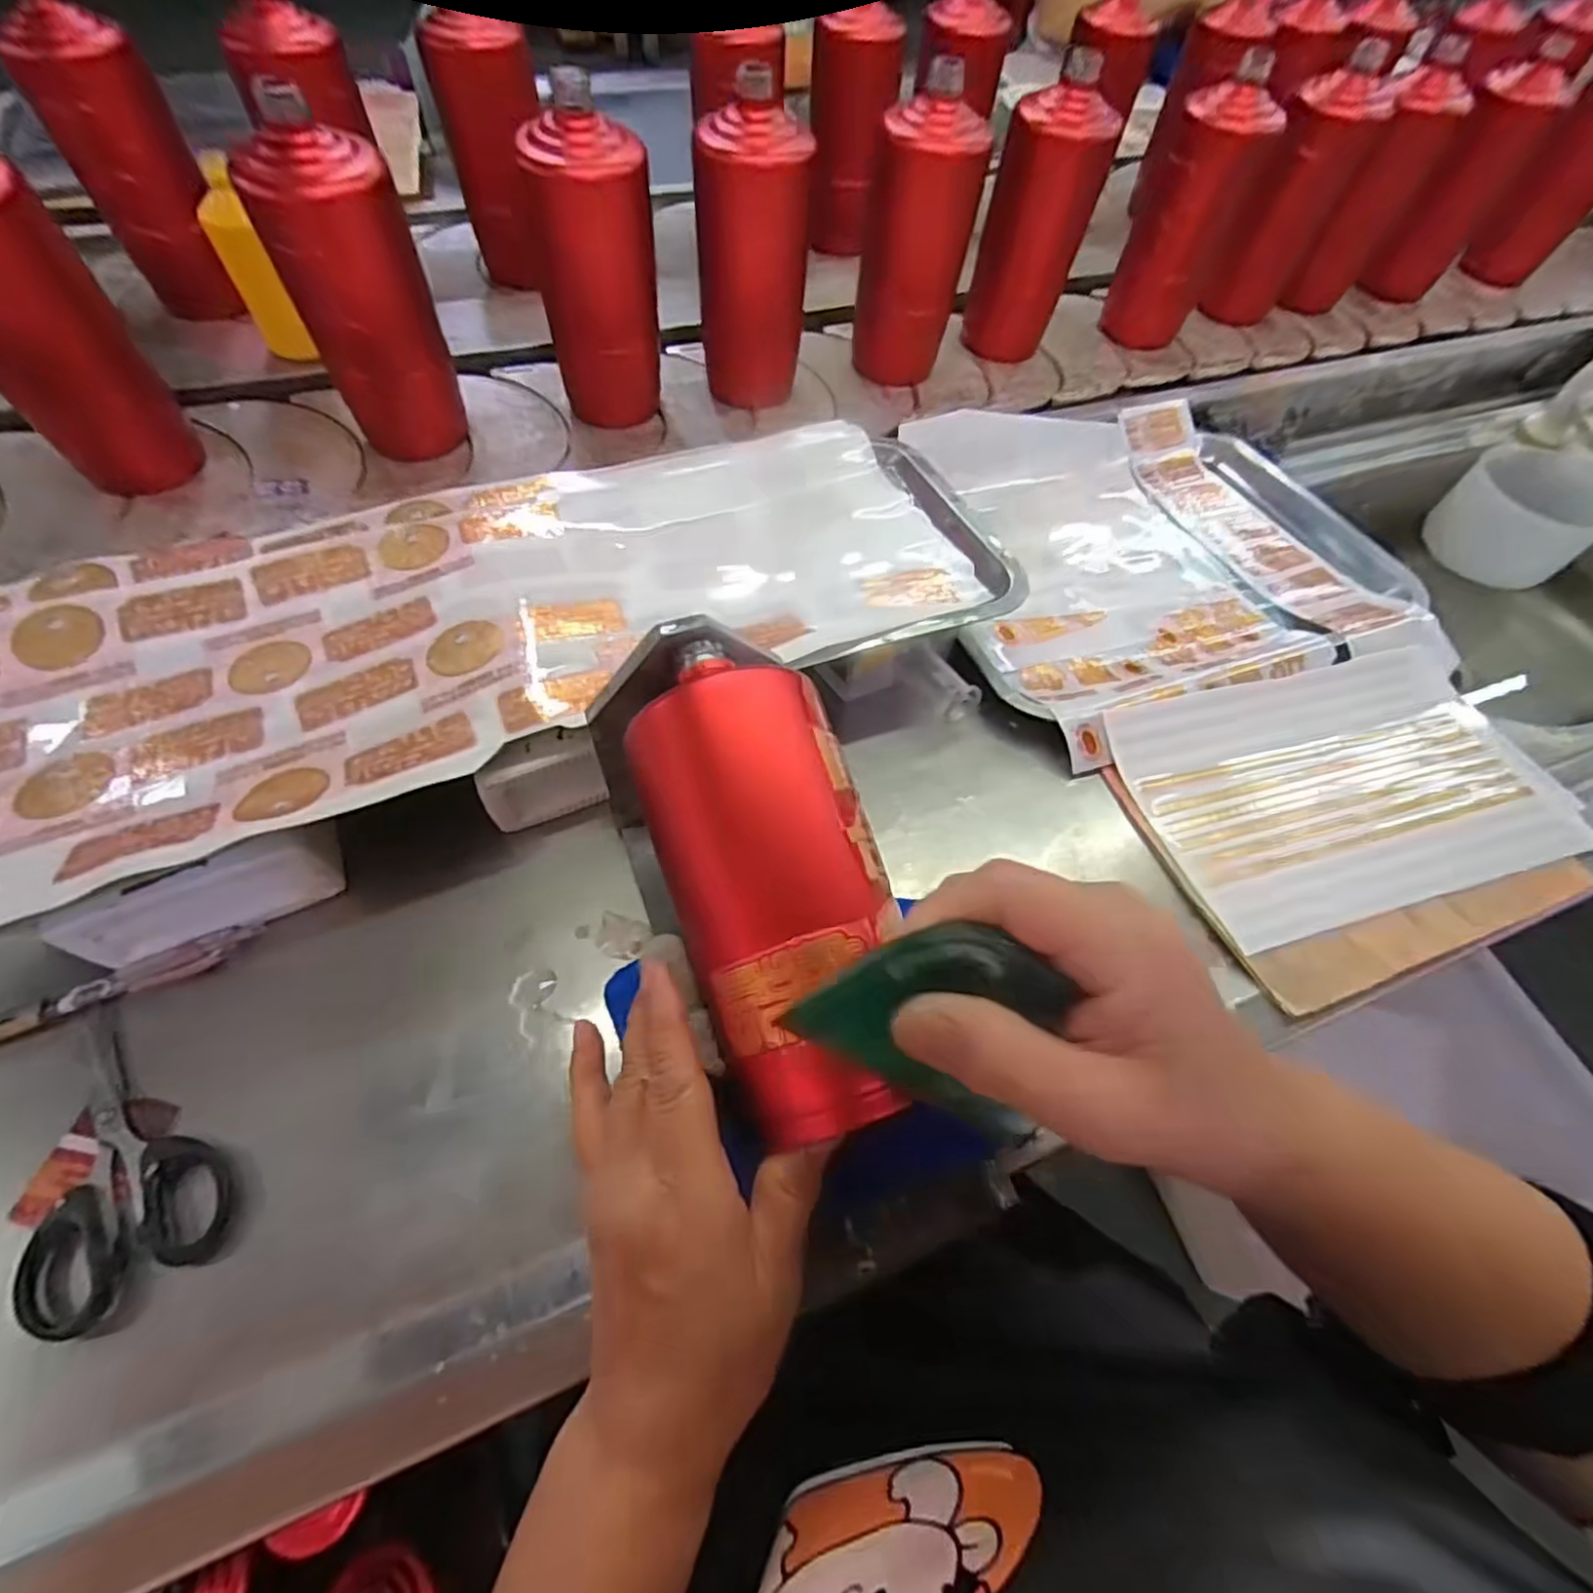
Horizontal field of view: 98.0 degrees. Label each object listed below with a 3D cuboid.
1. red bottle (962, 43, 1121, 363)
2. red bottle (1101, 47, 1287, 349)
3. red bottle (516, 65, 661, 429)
[{"bbox_3d":[0.204,-0.483,0.588,0.080,0.179,0.066,27,62,10],"label":"red bottle"},{"bbox_3d":[0.347,-0.512,0.621,0.082,0.173,0.067,25,61,9],"label":"red bottle"},{"bbox_3d":[-0.143,-0.376,0.500,0.081,0.180,0.073,-8,60,-10],"label":"red bottle"}]

